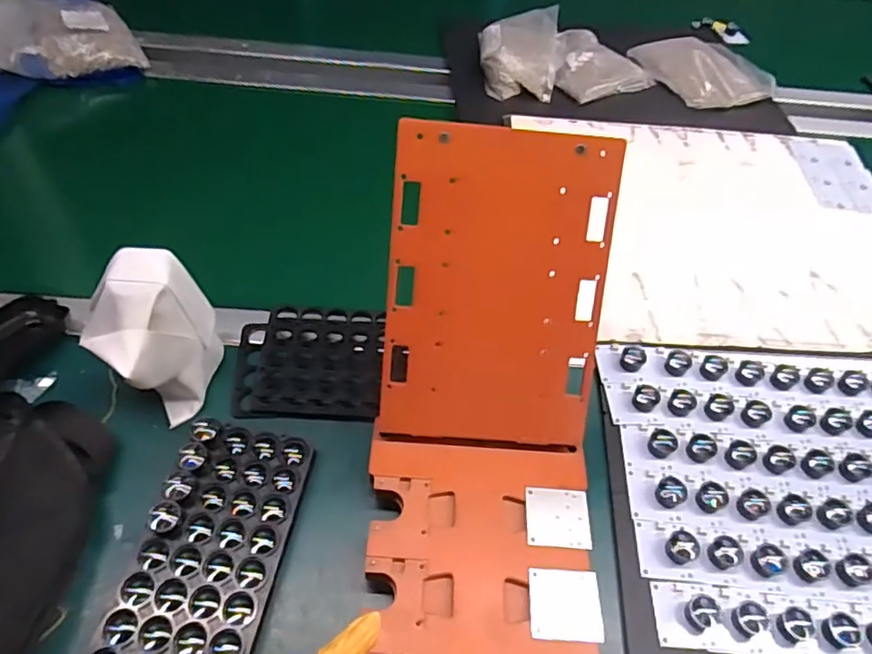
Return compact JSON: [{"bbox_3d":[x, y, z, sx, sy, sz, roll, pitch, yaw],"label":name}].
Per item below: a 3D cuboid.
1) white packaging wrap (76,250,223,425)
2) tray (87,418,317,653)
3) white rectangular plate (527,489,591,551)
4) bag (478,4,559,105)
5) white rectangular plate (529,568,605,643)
[{"bbox_3d":[-0.225,0.005,0.474,0.070,0.112,0.099,22,53,11],"label":"white packaging wrap"},{"bbox_3d":[-0.161,0.161,0.420,0.098,0.034,0.191,10,52,2],"label":"tray"},{"bbox_3d":[0.092,0.143,0.441,0.048,0.004,0.044,5,54,-2],"label":"white rectangular plate"},{"bbox_3d":[0.121,-0.408,0.867,0.108,0.054,0.176,8,52,0],"label":"bag"},{"bbox_3d":[0.089,0.191,0.403,0.049,0.004,0.045,5,52,-2],"label":"white rectangular plate"}]

